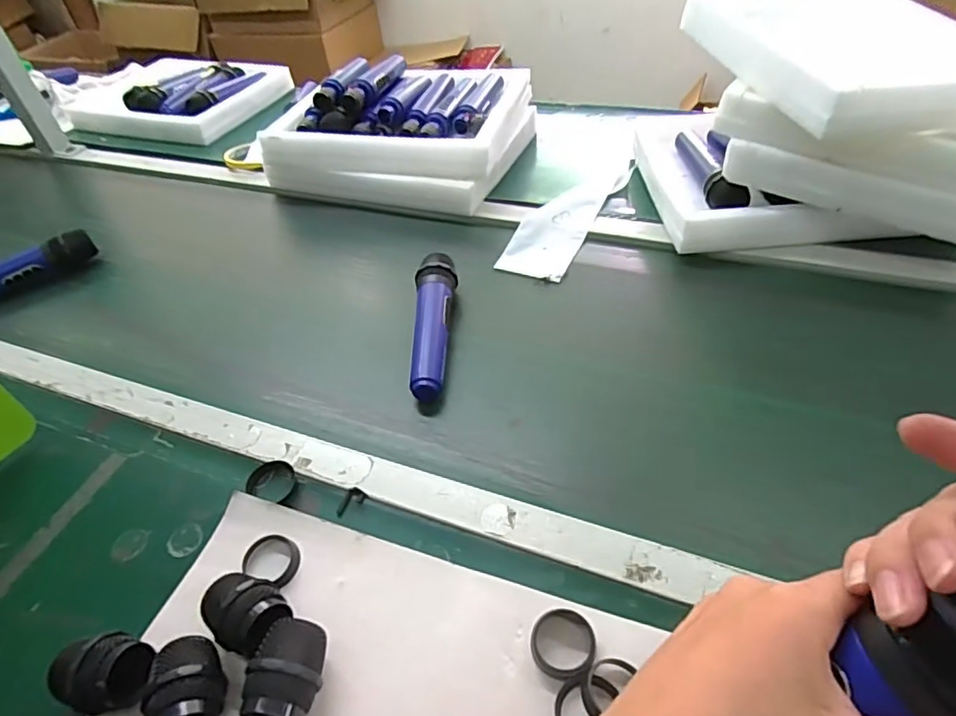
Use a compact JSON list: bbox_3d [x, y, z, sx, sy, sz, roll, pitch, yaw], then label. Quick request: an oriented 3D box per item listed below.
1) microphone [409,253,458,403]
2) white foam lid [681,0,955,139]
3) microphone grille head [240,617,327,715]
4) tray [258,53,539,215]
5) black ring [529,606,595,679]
[{"bbox_3d":[-0.048,-0.037,0.624,0.042,0.044,0.188,-3,45,4],"label":"microphone"},{"bbox_3d":[0.444,-0.357,0.660,0.286,0.059,0.354,-10,45,-2],"label":"white foam lid"},{"bbox_3d":[-0.124,0.204,0.374,0.040,0.046,0.061,-2,45,5],"label":"microphone grille head"},{"bbox_3d":[-0.107,-0.375,0.912,0.344,0.111,0.318,11,47,18],"label":"tray"},{"bbox_3d":[0.057,0.193,0.390,0.042,0.014,0.042,-4,45,4],"label":"black ring"}]

